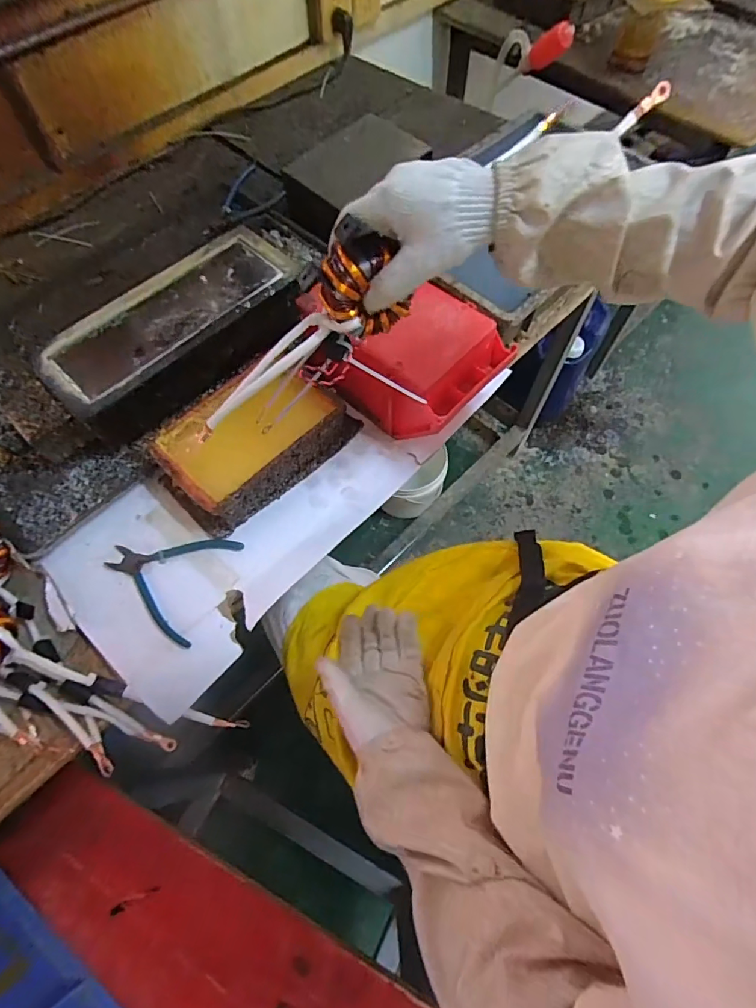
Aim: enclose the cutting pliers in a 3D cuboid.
[{"bbox_3d":[-0.244,0.079,0.551,0.137,0.009,0.125,20,67,10],"label":"cutting pliers"}]

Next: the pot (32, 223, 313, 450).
[{"bbox_3d":[-0.256,-0.236,0.652,0.358,0.084,0.153,-40,70,-16],"label":"pot"}]

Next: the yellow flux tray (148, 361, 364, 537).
[{"bbox_3d":[-0.152,-0.080,0.587,0.145,0.069,0.225,39,71,17],"label":"yellow flux tray"}]

